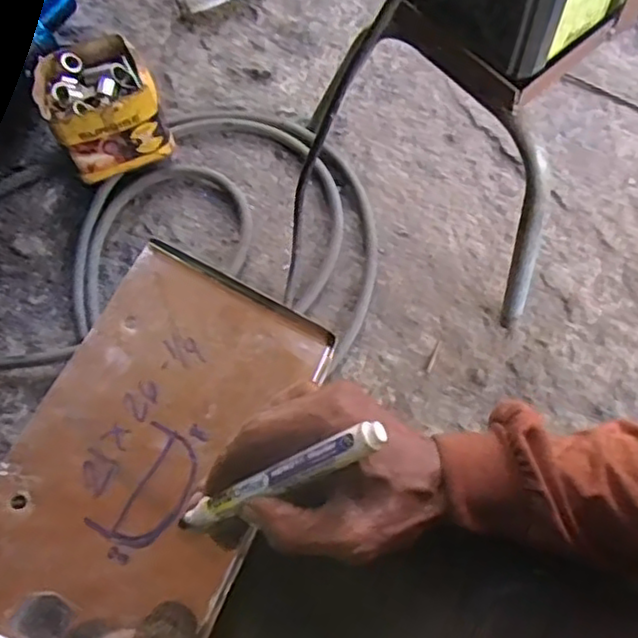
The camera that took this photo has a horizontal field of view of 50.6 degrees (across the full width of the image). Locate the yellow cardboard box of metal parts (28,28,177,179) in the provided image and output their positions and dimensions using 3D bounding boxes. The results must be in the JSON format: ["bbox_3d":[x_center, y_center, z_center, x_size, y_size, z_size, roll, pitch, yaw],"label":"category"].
[{"bbox_3d":[-0.240,-0.234,0.751,0.118,0.102,0.147,-28,71,-10],"label":"yellow cardboard box of metal parts"}]

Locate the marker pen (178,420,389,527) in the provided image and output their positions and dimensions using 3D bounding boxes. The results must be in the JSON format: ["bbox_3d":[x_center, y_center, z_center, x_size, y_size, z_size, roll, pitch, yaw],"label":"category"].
[{"bbox_3d":[-0.026,0.085,0.344,0.130,0.010,0.013,-29,70,25],"label":"marker pen"}]

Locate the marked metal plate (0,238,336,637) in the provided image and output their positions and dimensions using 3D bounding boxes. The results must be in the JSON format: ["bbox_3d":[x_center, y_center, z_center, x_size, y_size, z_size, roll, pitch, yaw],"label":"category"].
[{"bbox_3d":[-0.092,0.073,0.388,0.137,0.010,0.235,28,59,-6],"label":"marked metal plate"}]

